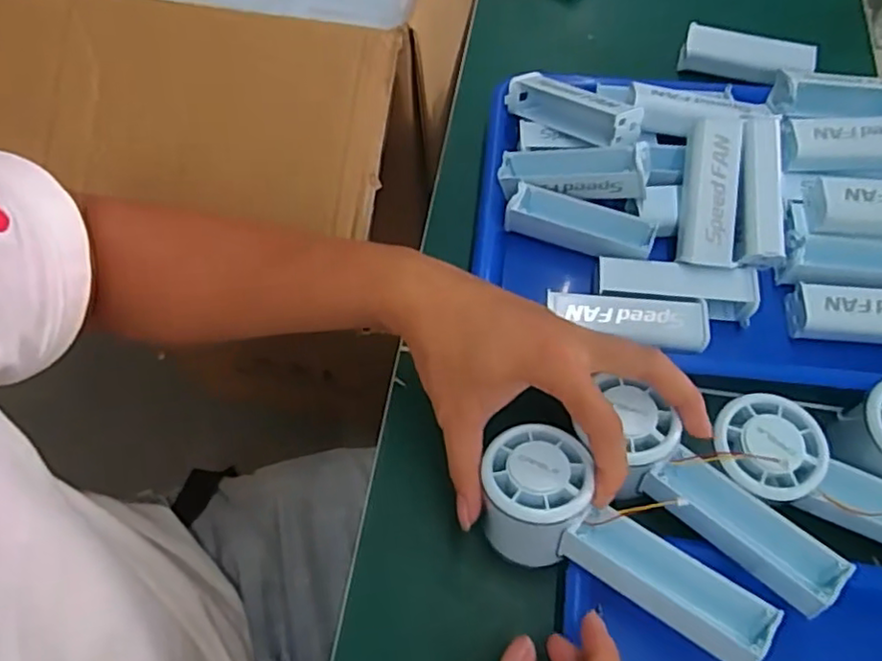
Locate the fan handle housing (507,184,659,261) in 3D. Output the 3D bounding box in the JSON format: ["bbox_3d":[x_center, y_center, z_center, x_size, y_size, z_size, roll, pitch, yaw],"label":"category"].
[{"bbox_3d":[0.097,-0.073,0.453,0.099,0.025,0.028,21,65,10],"label":"fan handle housing"}]

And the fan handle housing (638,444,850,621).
[{"bbox_3d":[0.154,0.098,0.328,0.096,0.023,0.031,39,69,18],"label":"fan handle housing"}]

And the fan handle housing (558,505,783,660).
[{"bbox_3d":[0.108,0.121,0.313,0.097,0.024,0.031,26,65,29],"label":"fan handle housing"}]

